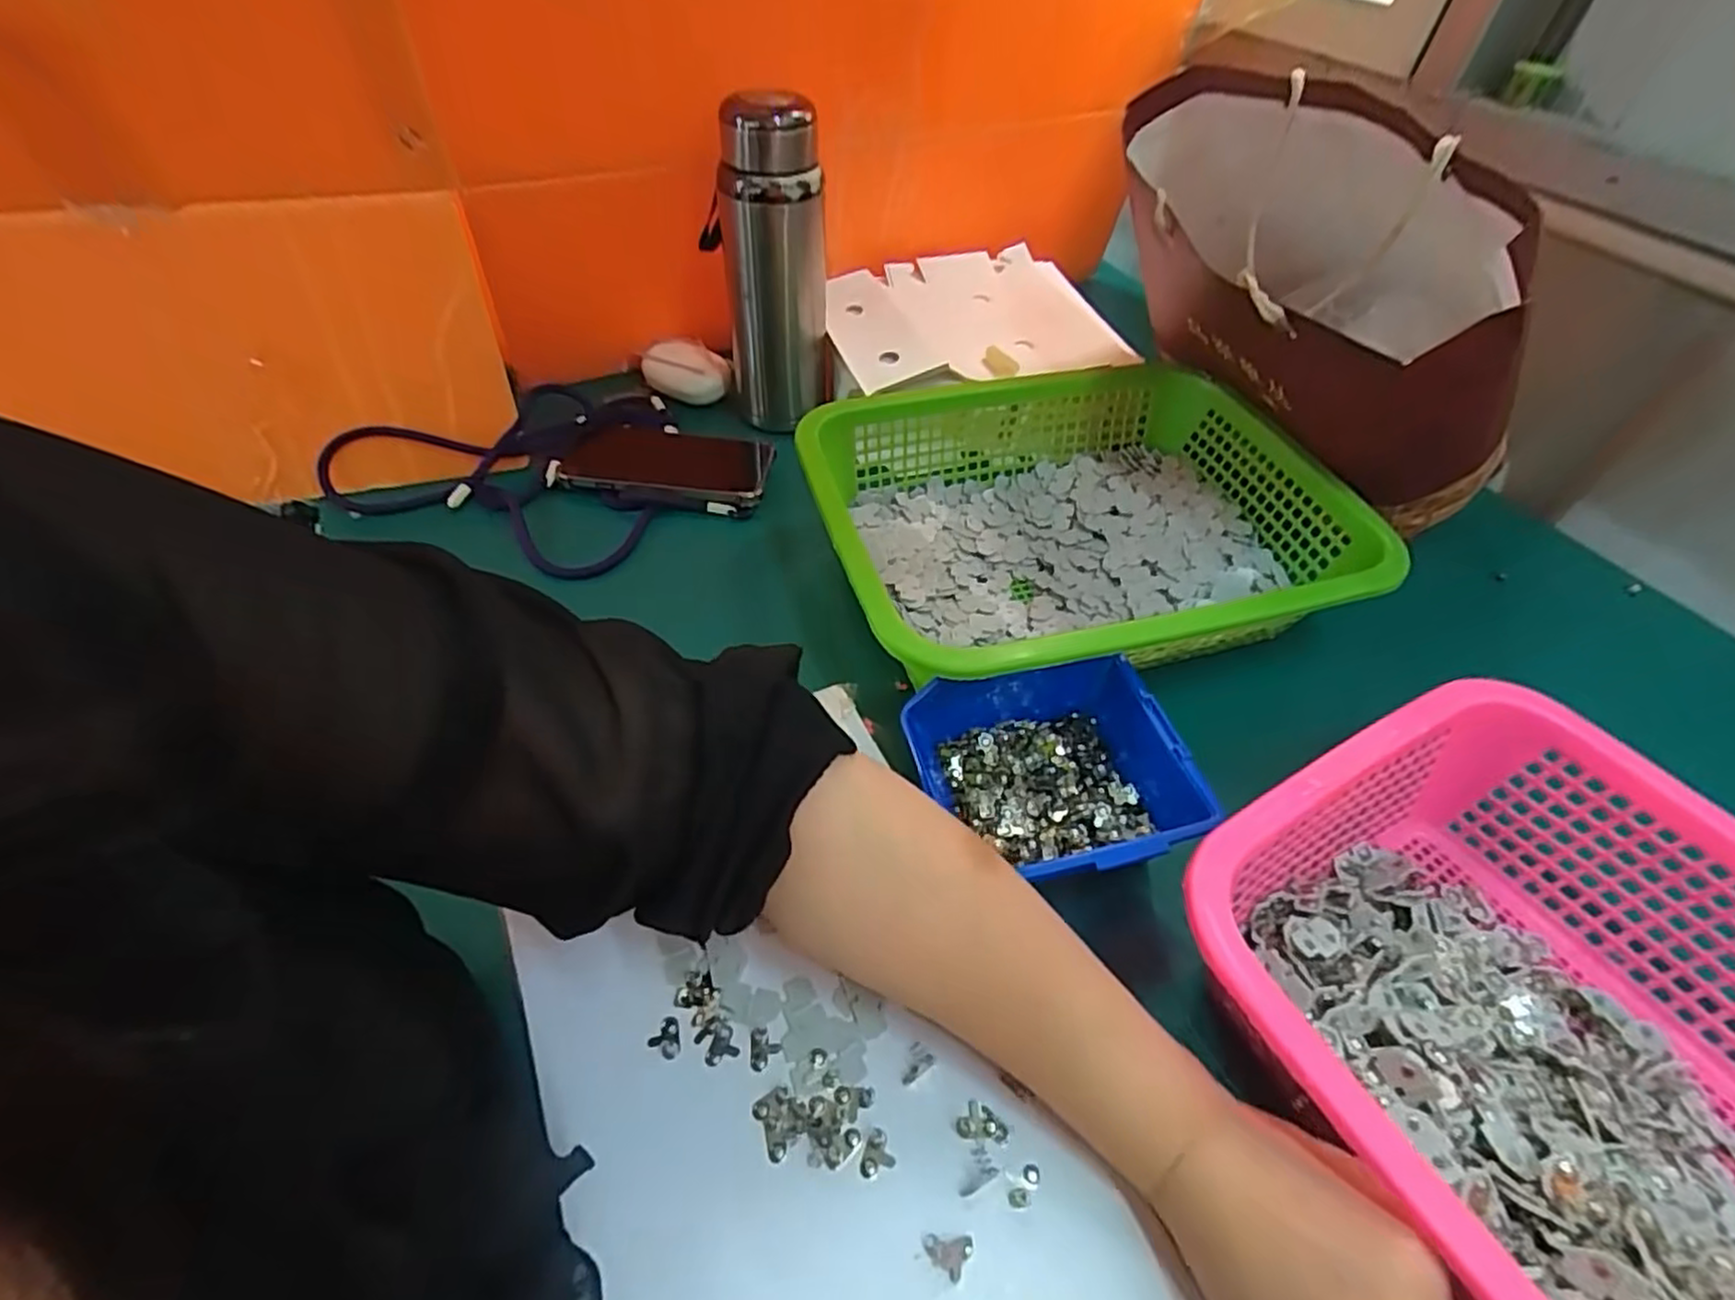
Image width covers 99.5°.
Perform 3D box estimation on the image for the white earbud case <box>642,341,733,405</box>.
[{"bbox_3d":[-0.170,-0.262,0.687,0.079,0.034,0.046,3,49,-1],"label":"white earbud case"}]

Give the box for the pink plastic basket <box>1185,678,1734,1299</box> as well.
[{"bbox_3d":[0.314,0.190,0.292,0.254,0.089,0.342,-25,55,-23],"label":"pink plastic basket"}]

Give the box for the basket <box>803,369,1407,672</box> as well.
[{"bbox_3d":[0.143,-0.087,0.517,0.345,0.079,0.269,-11,51,-13],"label":"basket"}]

